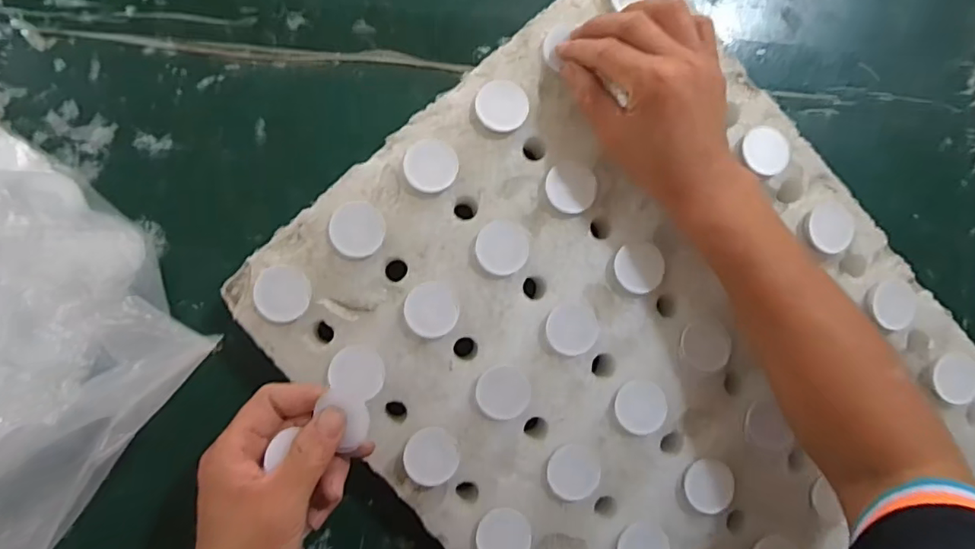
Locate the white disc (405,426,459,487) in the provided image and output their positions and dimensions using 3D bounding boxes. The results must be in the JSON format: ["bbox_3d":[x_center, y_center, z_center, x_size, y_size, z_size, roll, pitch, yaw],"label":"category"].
[{"bbox_3d":[-0.036,0.117,0.361,0.034,0.009,0.036,0,88,-6],"label":"white disc"}]

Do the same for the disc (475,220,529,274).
[{"bbox_3d":[0.010,-0.018,0.368,0.033,0.009,0.034,0,88,-6],"label":"disc"}]

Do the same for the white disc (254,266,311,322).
[{"bbox_3d":[-0.128,0.012,0.352,0.033,0.005,0.033,0,88,-6],"label":"white disc"}]

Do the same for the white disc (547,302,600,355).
[{"bbox_3d":[0.056,0.036,0.371,0.034,0.004,0.033,0,88,-6],"label":"white disc"}]

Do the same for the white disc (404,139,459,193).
[{"bbox_3d":[-0.036,-0.069,0.363,0.033,0.011,0.033,0,88,-6],"label":"white disc"}]

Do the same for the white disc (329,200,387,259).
[{"bbox_3d":[-0.082,-0.028,0.357,0.033,0.005,0.034,0,88,-6],"label":"white disc"}]

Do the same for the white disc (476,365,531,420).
[{"bbox_3d":[0.010,0.076,0.365,0.034,0.009,0.033,0,88,-6],"label":"white disc"}]

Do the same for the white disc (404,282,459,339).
[{"bbox_3d":[-0.035,0.023,0.360,0.033,0.008,0.035,0,88,-6],"label":"white disc"}]

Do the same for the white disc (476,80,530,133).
[{"bbox_3d":[0.010,-0.110,0.370,0.034,0.008,0.033,0,88,-6],"label":"white disc"}]

